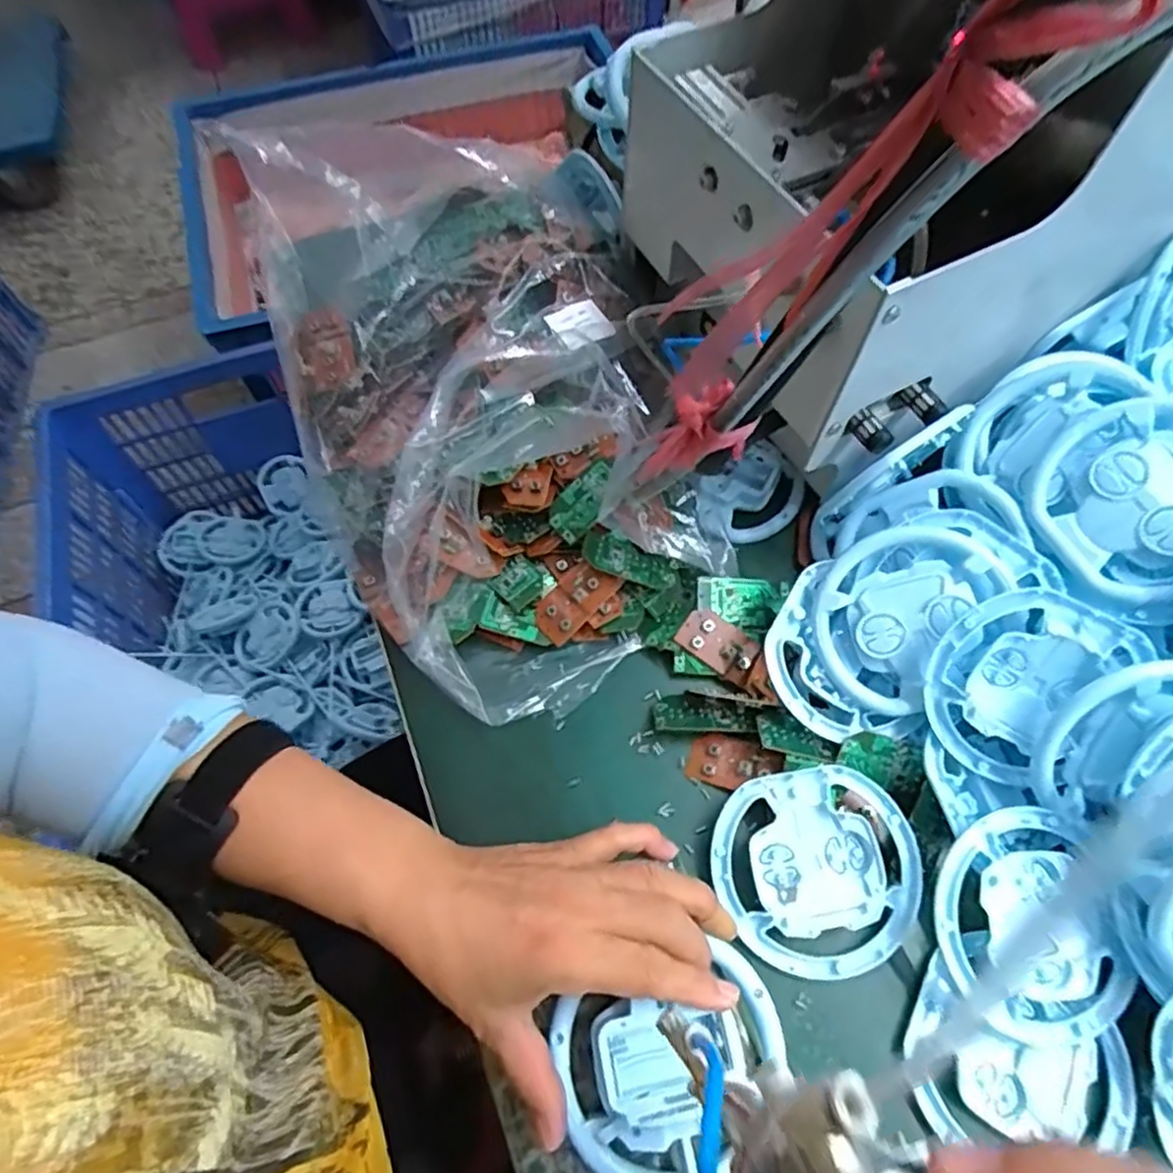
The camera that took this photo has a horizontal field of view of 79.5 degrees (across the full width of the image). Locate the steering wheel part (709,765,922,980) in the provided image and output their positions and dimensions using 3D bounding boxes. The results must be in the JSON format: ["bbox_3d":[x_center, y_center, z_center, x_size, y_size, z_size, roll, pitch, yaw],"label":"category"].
[{"bbox_3d":[0.120,0.148,0.369,0.101,0.017,0.097,-9,63,-4],"label":"steering wheel part"}]

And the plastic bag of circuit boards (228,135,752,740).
[{"bbox_3d":[-0.073,-0.124,0.449,0.220,0.131,0.386,-23,65,-11],"label":"plastic bag of circuit boards"}]

